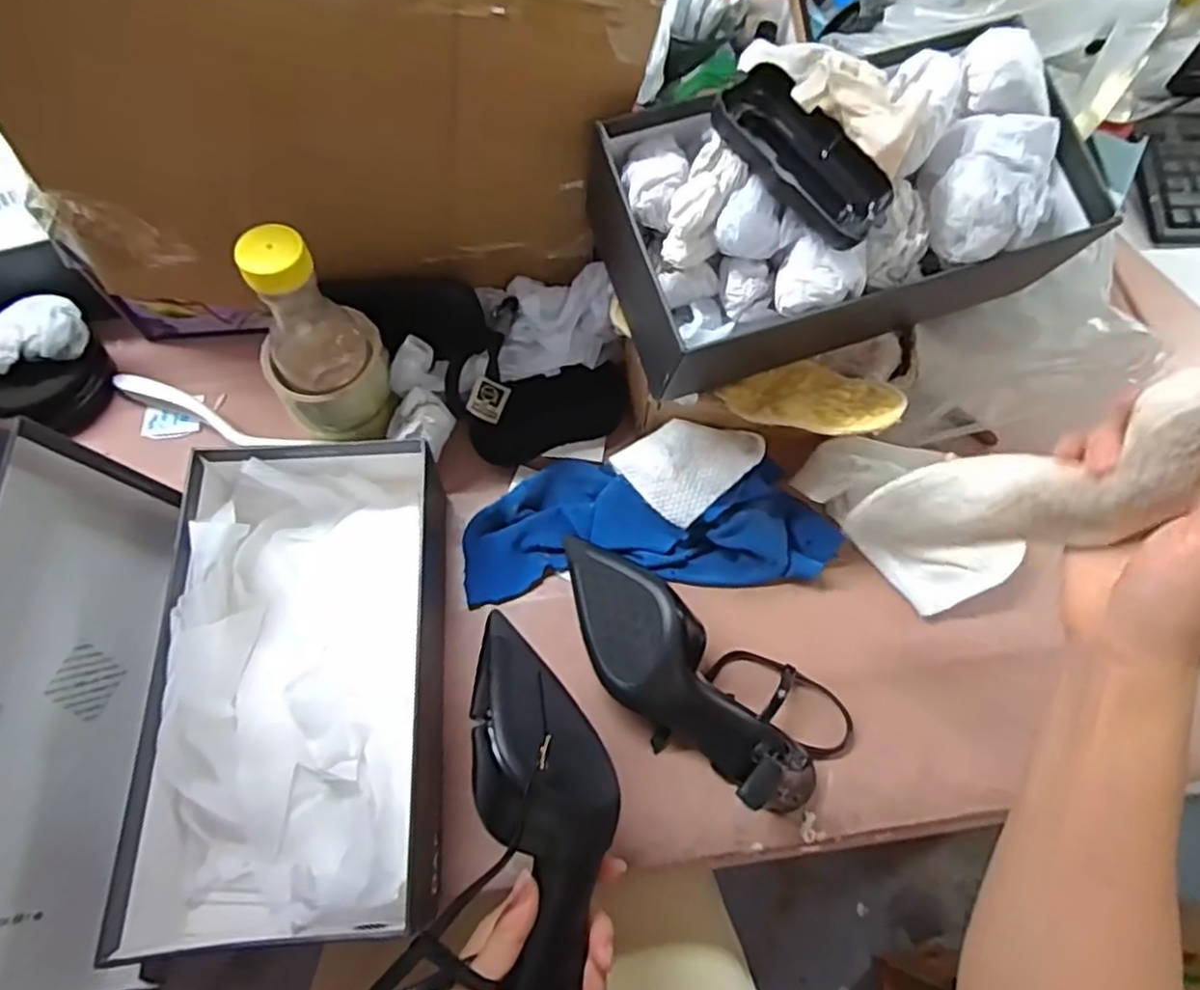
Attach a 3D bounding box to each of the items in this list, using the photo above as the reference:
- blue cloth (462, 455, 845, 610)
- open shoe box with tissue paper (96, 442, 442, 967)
[{"bbox_3d":[0.039,0.016,0.544,0.281,0.036,0.109,-3,66,-5],"label":"blue cloth"},{"bbox_3d":[-0.182,0.111,0.456,0.157,0.087,0.294,-2,66,-4],"label":"open shoe box with tissue paper"}]

